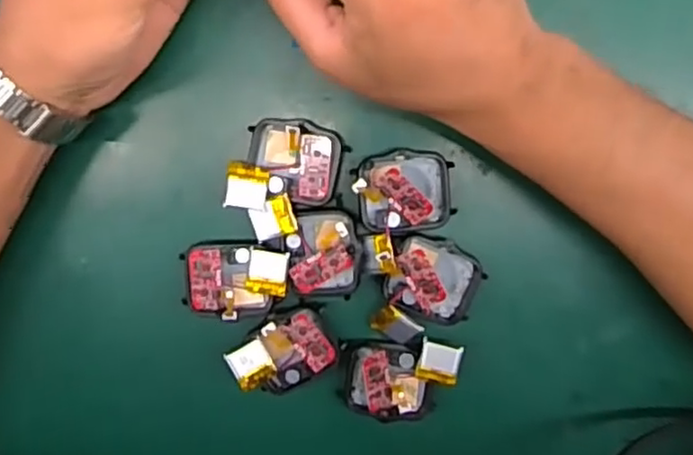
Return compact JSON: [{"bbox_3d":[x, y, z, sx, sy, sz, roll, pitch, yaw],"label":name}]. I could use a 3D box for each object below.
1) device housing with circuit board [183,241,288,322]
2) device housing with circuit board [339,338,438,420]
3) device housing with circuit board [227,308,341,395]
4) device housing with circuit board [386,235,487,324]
[{"bbox_3d":[-0.054,0.026,0.330,0.051,0.014,0.035,1,98,1],"label":"device housing with circuit board"},{"bbox_3d":[0.020,0.077,0.335,0.043,0.008,0.040,-2,98,1],"label":"device housing with circuit board"},{"bbox_3d":[-0.031,0.063,0.332,0.047,0.012,0.033,-32,96,5],"label":"device housing with circuit board"},{"bbox_3d":[0.043,0.026,0.326,0.043,0.012,0.038,23,98,-2],"label":"device housing with circuit board"}]

